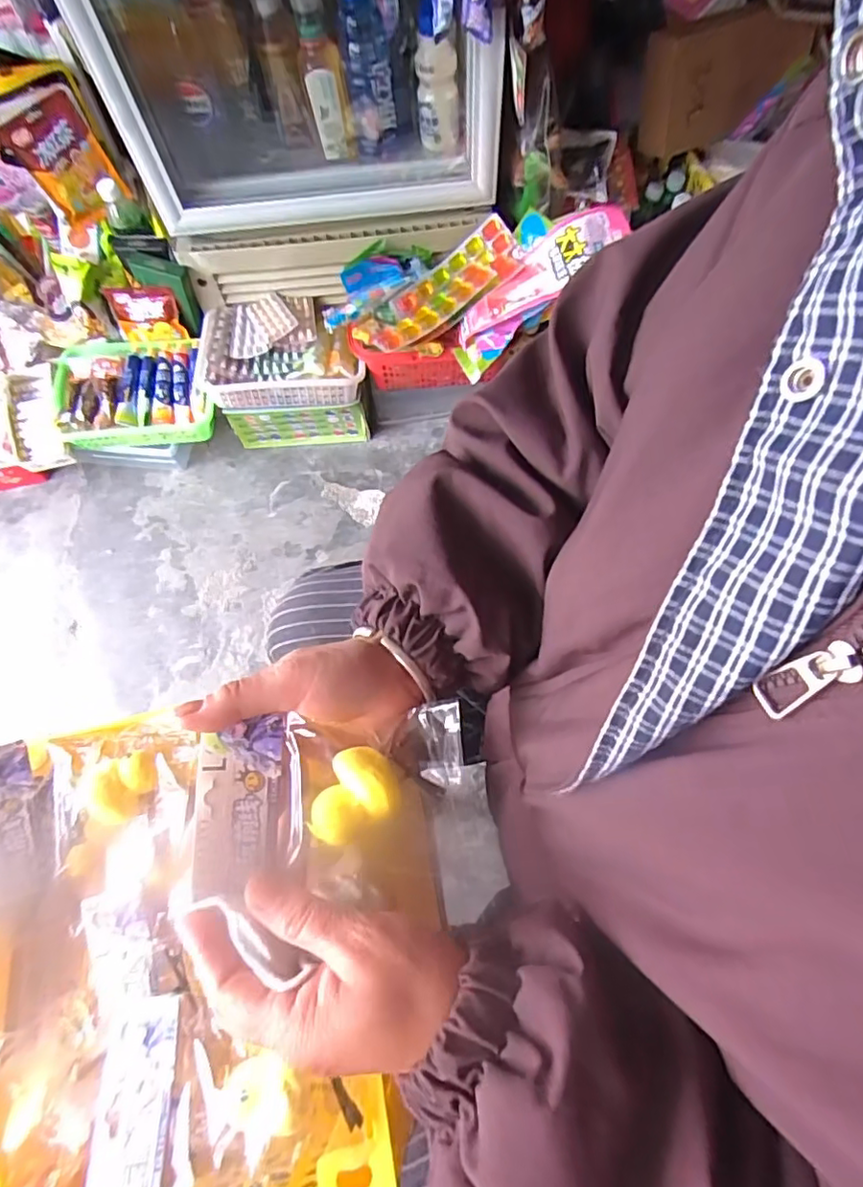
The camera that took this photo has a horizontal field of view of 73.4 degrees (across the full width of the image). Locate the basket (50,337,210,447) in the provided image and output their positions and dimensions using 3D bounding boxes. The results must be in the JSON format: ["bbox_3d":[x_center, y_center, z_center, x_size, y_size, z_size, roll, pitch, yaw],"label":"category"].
[{"bbox_3d":[-0.518,-0.354,1.018,0.268,0.071,0.187,-10,70,-1],"label":"basket"}]

